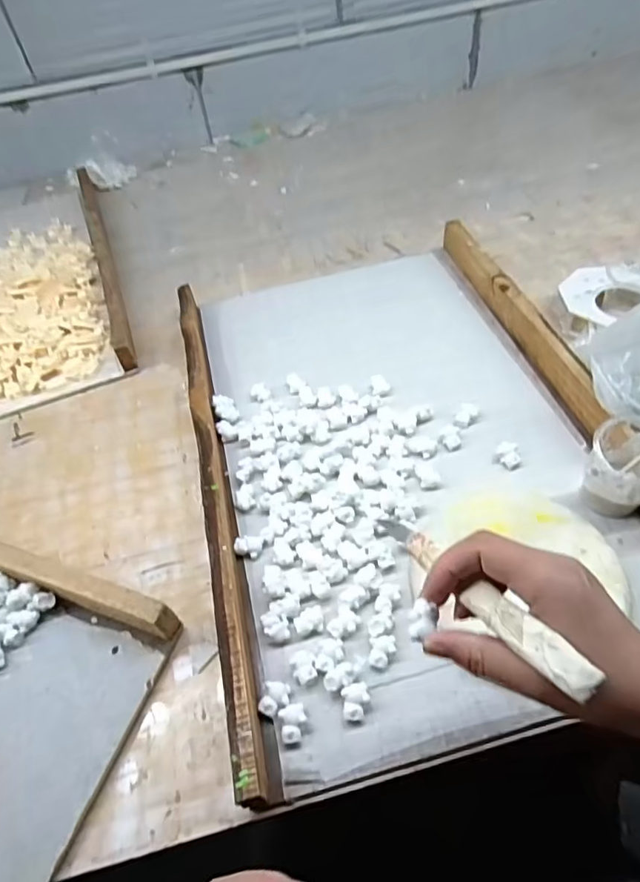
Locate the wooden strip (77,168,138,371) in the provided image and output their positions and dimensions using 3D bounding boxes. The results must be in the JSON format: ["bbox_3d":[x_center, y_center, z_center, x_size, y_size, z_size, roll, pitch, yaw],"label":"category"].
[{"bbox_3d":[-0.341,-0.299,0.830,0.026,0.044,0.570,-19,51,-10],"label":"wooden strip"}]

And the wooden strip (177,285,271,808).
[{"bbox_3d":[-0.110,0.019,0.529,0.022,0.038,0.583,-14,50,-5],"label":"wooden strip"}]

